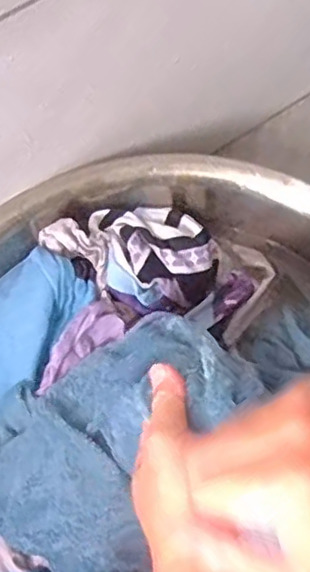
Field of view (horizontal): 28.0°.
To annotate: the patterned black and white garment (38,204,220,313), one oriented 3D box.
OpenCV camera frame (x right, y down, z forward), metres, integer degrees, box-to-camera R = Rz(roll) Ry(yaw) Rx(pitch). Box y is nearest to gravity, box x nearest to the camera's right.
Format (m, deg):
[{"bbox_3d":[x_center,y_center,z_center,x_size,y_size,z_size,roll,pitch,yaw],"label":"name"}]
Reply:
[{"bbox_3d":[-0.015,-0.041,0.664,0.161,0.073,0.128,36,75,12],"label":"patterned black and white garment"}]

